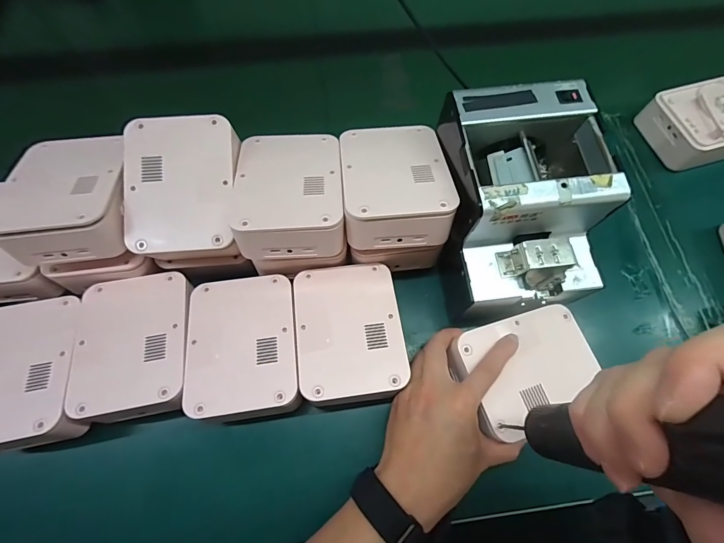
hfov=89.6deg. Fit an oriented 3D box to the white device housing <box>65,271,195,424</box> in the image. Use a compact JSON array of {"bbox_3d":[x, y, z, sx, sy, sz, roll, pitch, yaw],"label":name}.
[{"bbox_3d":[-0.213,0.072,0.353,0.101,0.046,0.132,-8,64,-4],"label":"white device housing"}]

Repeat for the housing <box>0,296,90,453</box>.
[{"bbox_3d":[-0.311,0.094,0.338,0.103,0.042,0.135,-13,64,-6],"label":"housing"}]

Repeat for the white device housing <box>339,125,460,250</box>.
[{"bbox_3d":[0.030,-0.088,0.349,0.097,0.041,0.126,-4,60,-4],"label":"white device housing"}]

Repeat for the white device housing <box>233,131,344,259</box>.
[{"bbox_3d":[-0.068,-0.077,0.349,0.096,0.039,0.124,-4,60,-3],"label":"white device housing"}]

